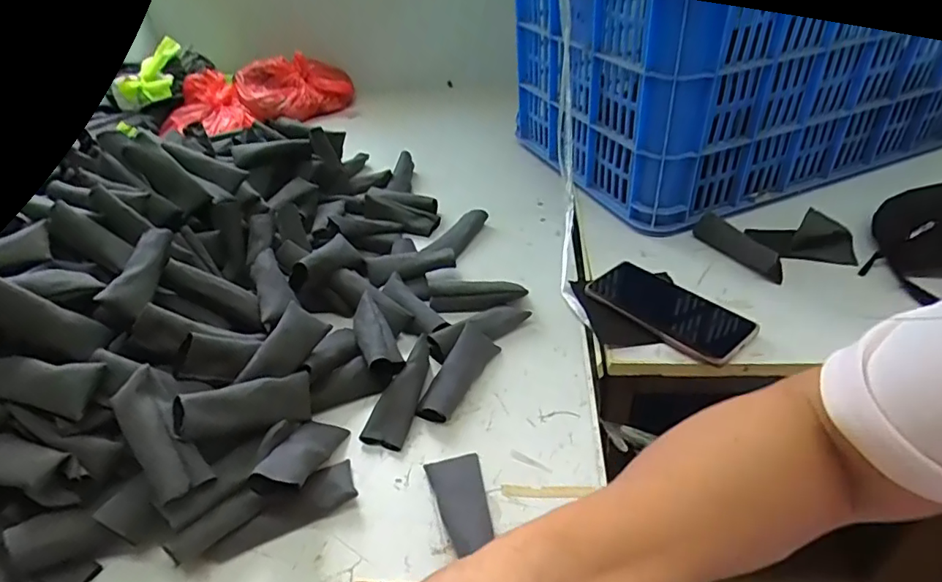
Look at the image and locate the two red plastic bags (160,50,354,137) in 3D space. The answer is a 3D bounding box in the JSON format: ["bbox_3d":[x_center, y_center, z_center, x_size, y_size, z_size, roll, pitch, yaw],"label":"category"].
[{"bbox_3d":[-0.413,-0.378,1.051,0.167,0.104,0.345,25,47,33],"label":"two red plastic bags"}]

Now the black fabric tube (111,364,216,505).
[{"bbox_3d":[-0.229,0.104,0.396,0.035,0.014,0.099,-29,72,-27],"label":"black fabric tube"}]

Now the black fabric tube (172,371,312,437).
[{"bbox_3d":[-0.180,0.092,0.436,0.025,0.039,0.109,-16,-10,36],"label":"black fabric tube"}]

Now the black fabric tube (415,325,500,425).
[{"bbox_3d":[-0.011,0.073,0.503,0.028,0.032,0.103,16,43,26],"label":"black fabric tube"}]

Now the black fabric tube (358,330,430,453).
[{"bbox_3d":[-0.059,0.089,0.483,0.032,0.019,0.104,11,58,21],"label":"black fabric tube"}]

